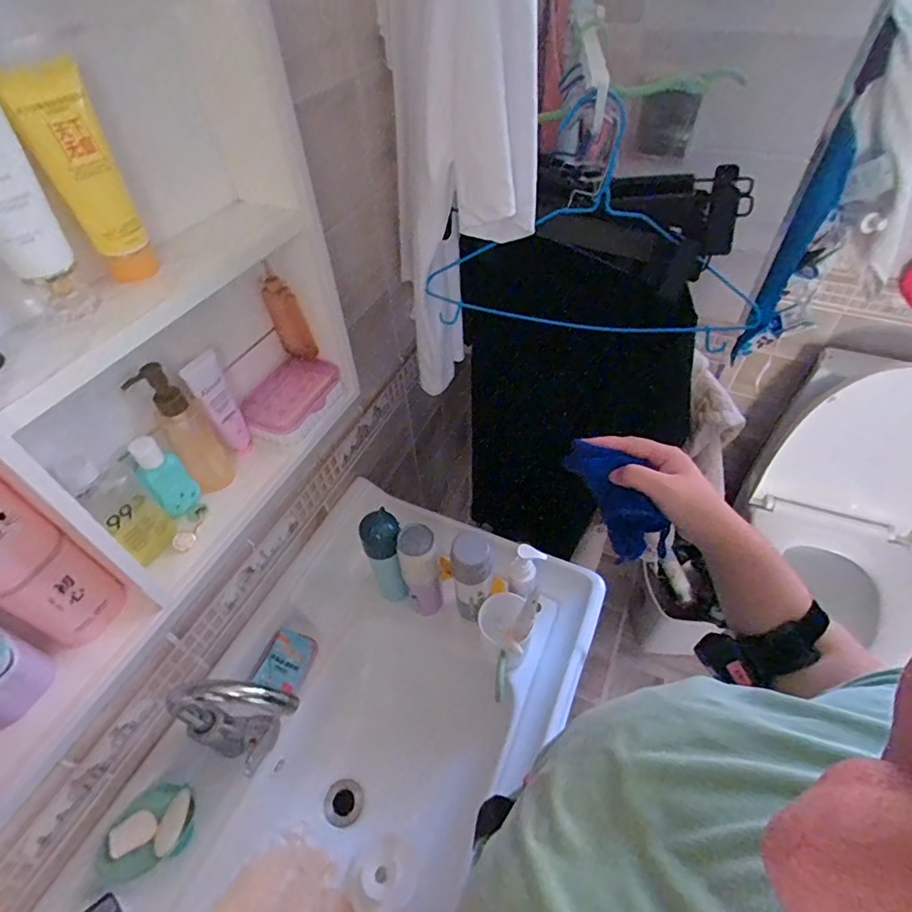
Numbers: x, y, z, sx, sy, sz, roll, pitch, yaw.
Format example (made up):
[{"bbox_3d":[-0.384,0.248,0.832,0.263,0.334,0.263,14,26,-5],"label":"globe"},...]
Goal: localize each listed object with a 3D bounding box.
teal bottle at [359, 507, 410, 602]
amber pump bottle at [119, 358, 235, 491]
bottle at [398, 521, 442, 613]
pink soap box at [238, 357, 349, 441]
[{"bbox_3d":[-0.106,0.166,0.790,0.055,0.191,0.056,-15,50,-10],"label":"teal bottle"},{"bbox_3d":[-0.273,-0.023,0.514,0.046,0.148,0.039,-19,51,-13],"label":"amber pump bottle"},{"bbox_3d":[-0.054,0.181,0.772,0.052,0.192,0.053,-8,49,-3],"label":"bottle"},{"bbox_3d":[-0.197,-0.070,0.618,0.076,0.041,0.122,14,51,15],"label":"pink soap box"}]

